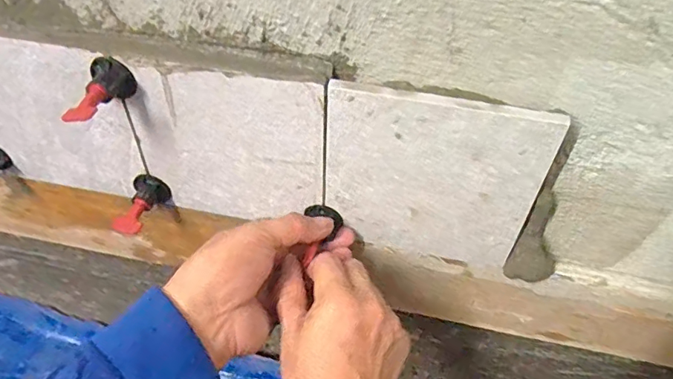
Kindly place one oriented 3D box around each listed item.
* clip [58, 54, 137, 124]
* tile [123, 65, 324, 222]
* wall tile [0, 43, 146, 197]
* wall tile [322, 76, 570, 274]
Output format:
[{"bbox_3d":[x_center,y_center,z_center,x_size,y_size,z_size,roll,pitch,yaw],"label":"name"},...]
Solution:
[{"bbox_3d":[-0.157,-0.063,0.330,0.029,0.029,0.050,4,47,1],"label":"clip"},{"bbox_3d":[-0.082,-0.029,0.374,0.146,0.138,0.006,10,47,6],"label":"tile"},{"bbox_3d":[-0.226,-0.051,0.388,0.138,0.139,0.006,10,47,6],"label":"wall tile"},{"bbox_3d":[0.066,-0.004,0.357,0.146,0.149,0.010,10,47,6],"label":"wall tile"}]

